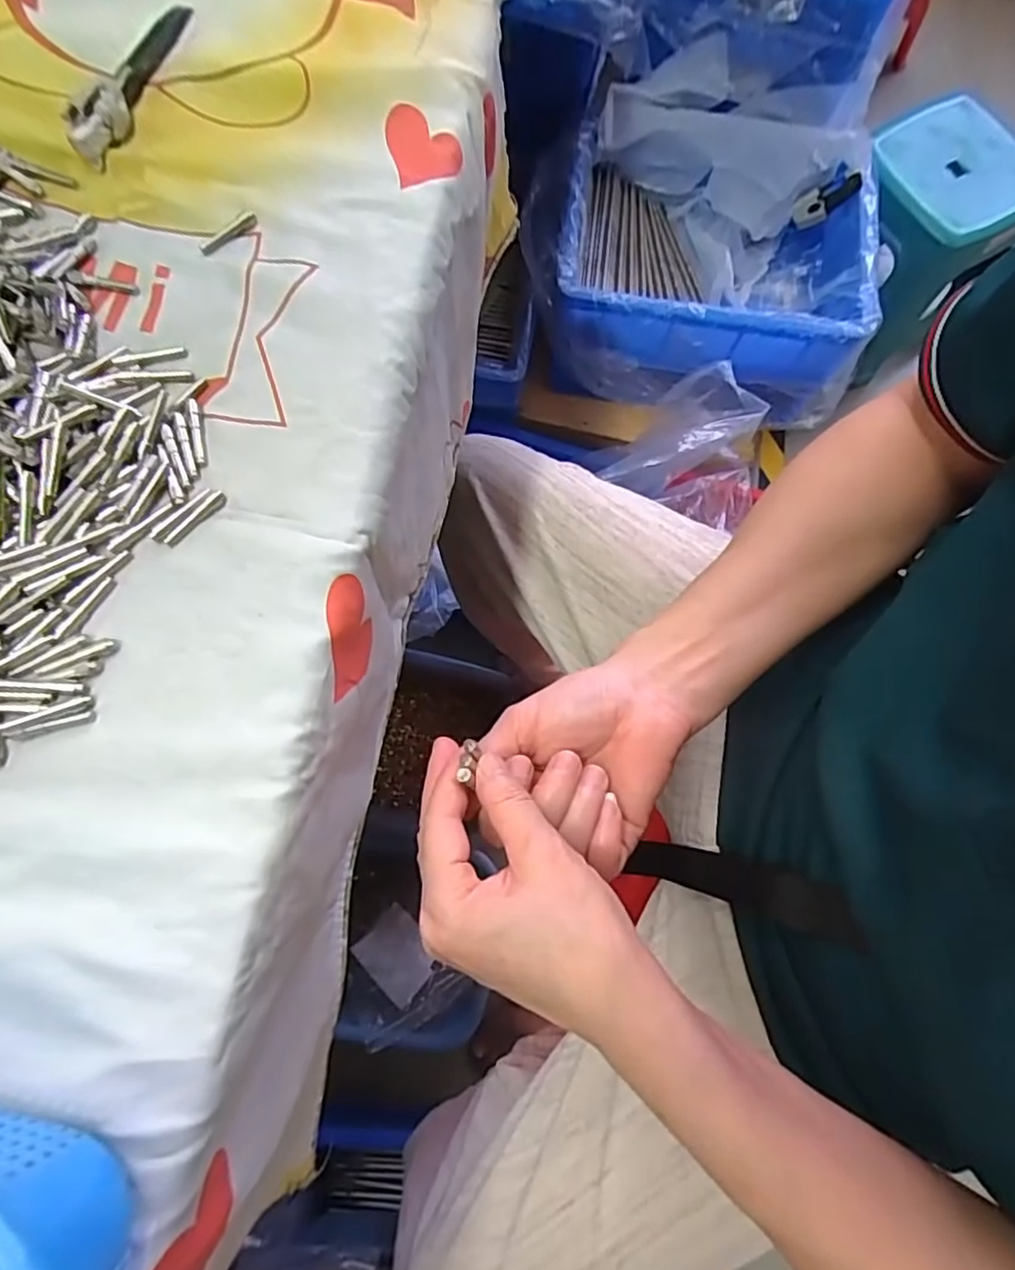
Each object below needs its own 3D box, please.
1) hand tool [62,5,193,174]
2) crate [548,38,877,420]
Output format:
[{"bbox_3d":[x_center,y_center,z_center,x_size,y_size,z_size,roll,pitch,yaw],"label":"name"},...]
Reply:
[{"bbox_3d":[-0.177,-0.267,0.298,0.013,0.018,0.102,15,76,2],"label":"hand tool"},{"bbox_3d":[0.276,-0.545,0.923,0.456,0.218,0.371,6,75,0],"label":"crate"}]

